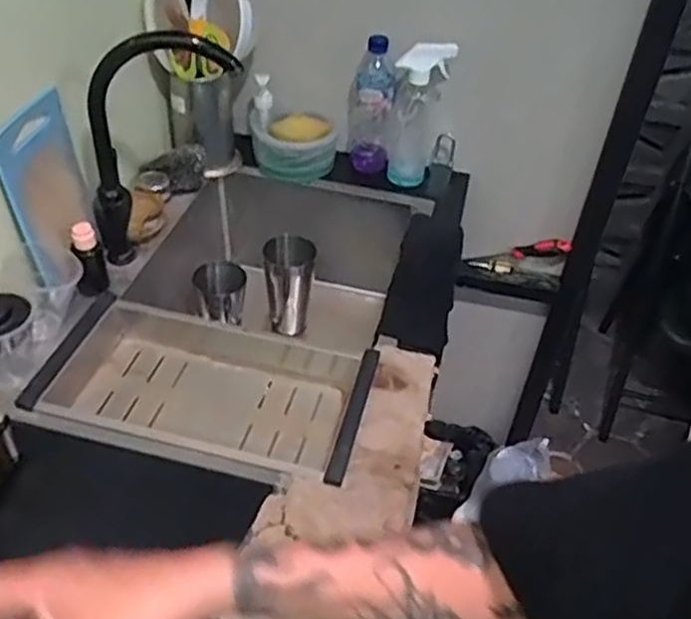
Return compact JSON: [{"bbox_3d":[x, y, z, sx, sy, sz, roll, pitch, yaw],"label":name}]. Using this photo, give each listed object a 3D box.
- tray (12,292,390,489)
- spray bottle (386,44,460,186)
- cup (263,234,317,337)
[{"bbox_3d":[-0.171,0.105,0.853,0.390,0.066,0.219,13,41,8],"label":"tray"},{"bbox_3d":[0.117,-0.323,1.138,0.084,0.246,0.073,3,41,-3],"label":"spray bottle"},{"bbox_3d":[-0.096,-0.034,1.171,0.079,0.185,0.072,3,41,-3],"label":"cup"}]

